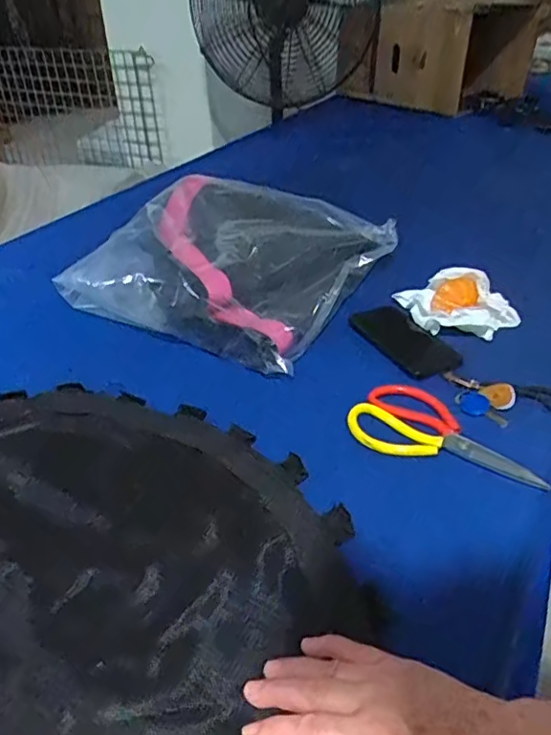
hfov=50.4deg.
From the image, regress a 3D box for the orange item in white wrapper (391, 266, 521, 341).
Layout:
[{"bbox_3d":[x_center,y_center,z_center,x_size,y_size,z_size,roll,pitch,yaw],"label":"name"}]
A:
[{"bbox_3d":[0.249,-0.094,0.813,0.171,0.049,0.100,14,41,24],"label":"orange item in white wrapper"}]

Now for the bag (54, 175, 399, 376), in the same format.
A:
[{"bbox_3d":[-0.068,-0.174,0.893,0.386,0.095,0.362,16,42,26],"label":"bag"}]

